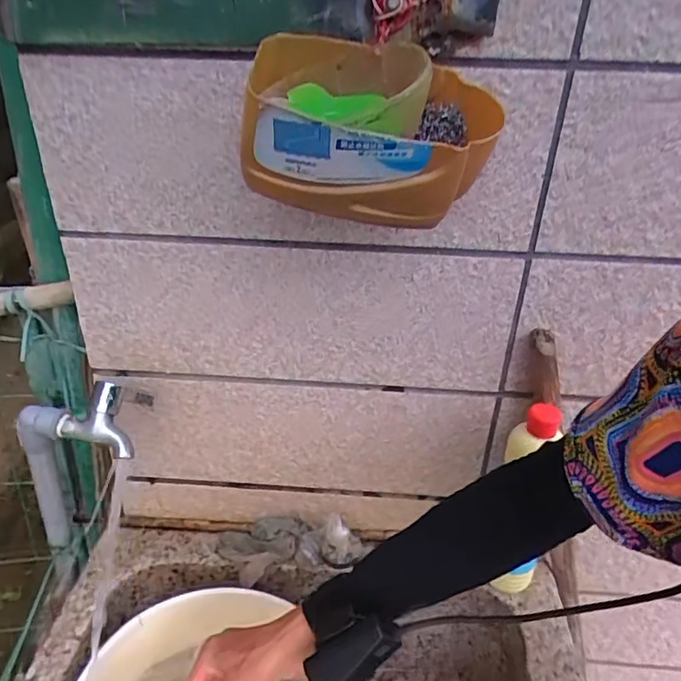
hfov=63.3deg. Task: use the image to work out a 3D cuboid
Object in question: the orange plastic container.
[{"bbox_3d":[0.019,-0.154,0.410,0.170,0.112,0.122,0,30,-4],"label":"orange plastic container"}]

